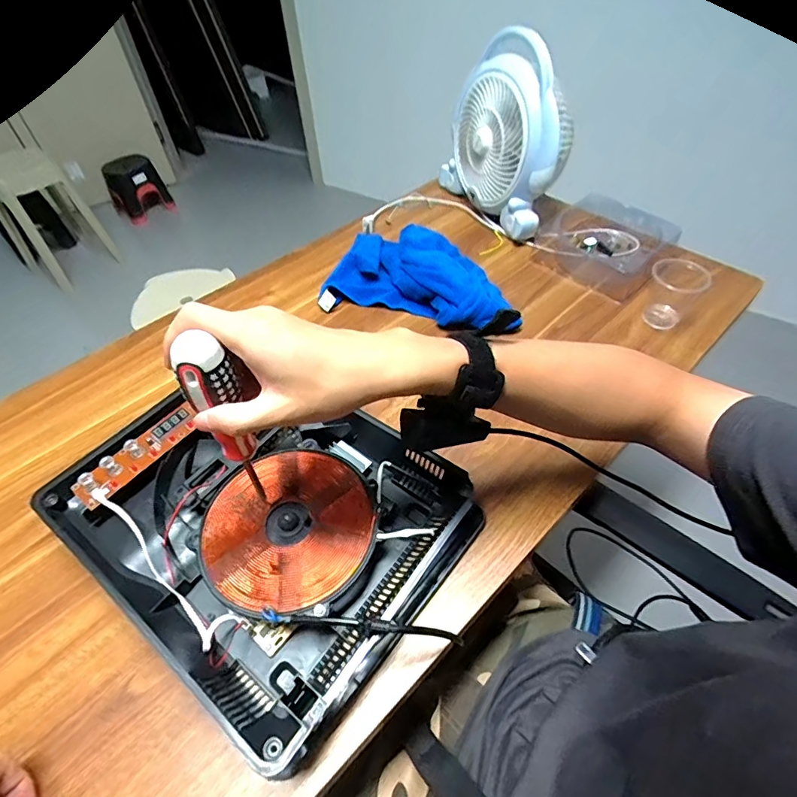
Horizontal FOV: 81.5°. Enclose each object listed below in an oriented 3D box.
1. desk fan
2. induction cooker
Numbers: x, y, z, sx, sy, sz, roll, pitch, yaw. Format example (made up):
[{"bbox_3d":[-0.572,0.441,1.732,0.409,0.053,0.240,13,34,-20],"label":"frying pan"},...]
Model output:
[{"bbox_3d":[0.191,-0.445,0.791,0.121,0.248,0.264,-23,52,-16],"label":"desk fan"},{"bbox_3d":[-0.126,0.111,0.450,0.331,0.070,0.266,29,57,25],"label":"induction cooker"}]

